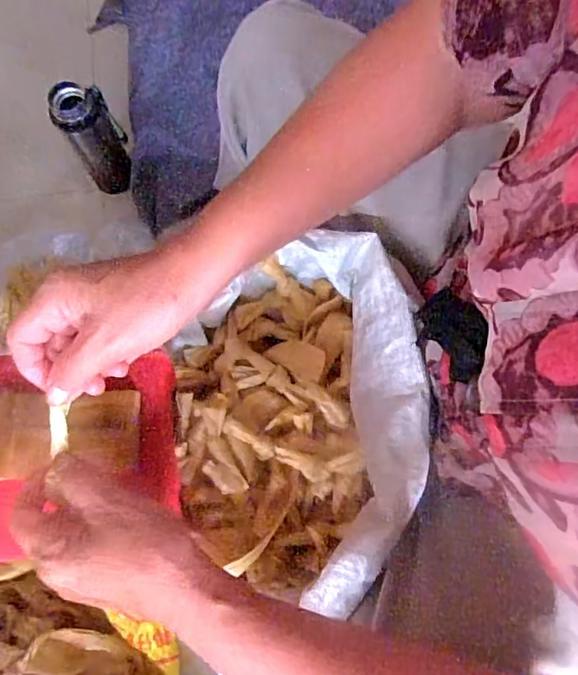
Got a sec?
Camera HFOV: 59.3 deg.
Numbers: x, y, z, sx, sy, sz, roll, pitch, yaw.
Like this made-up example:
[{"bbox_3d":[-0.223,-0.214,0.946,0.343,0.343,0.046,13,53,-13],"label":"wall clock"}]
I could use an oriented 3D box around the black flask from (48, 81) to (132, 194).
[{"bbox_3d":[-0.305,-0.312,0.809,0.079,0.198,0.083,0,77,0],"label":"black flask"}]

